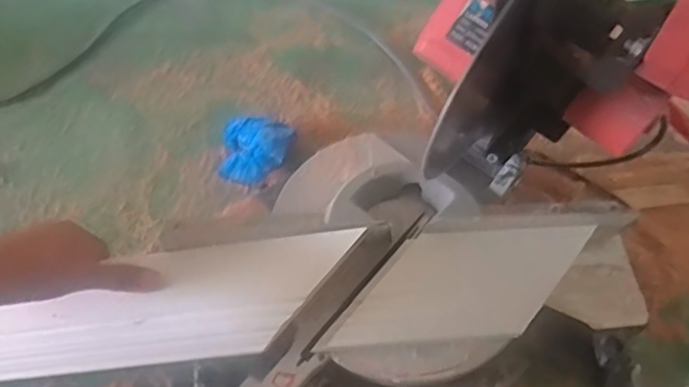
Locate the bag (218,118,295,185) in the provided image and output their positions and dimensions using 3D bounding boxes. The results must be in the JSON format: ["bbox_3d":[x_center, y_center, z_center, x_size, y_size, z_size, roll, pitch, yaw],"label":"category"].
[{"bbox_3d":[-0.101,-0.046,0.670,0.079,0.053,0.080,3,61,-3],"label":"bag"}]

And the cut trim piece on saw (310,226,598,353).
[{"bbox_3d":[0.105,0.083,0.536,0.243,0.023,0.096,-1,61,-7],"label":"cut trim piece on saw"}]

